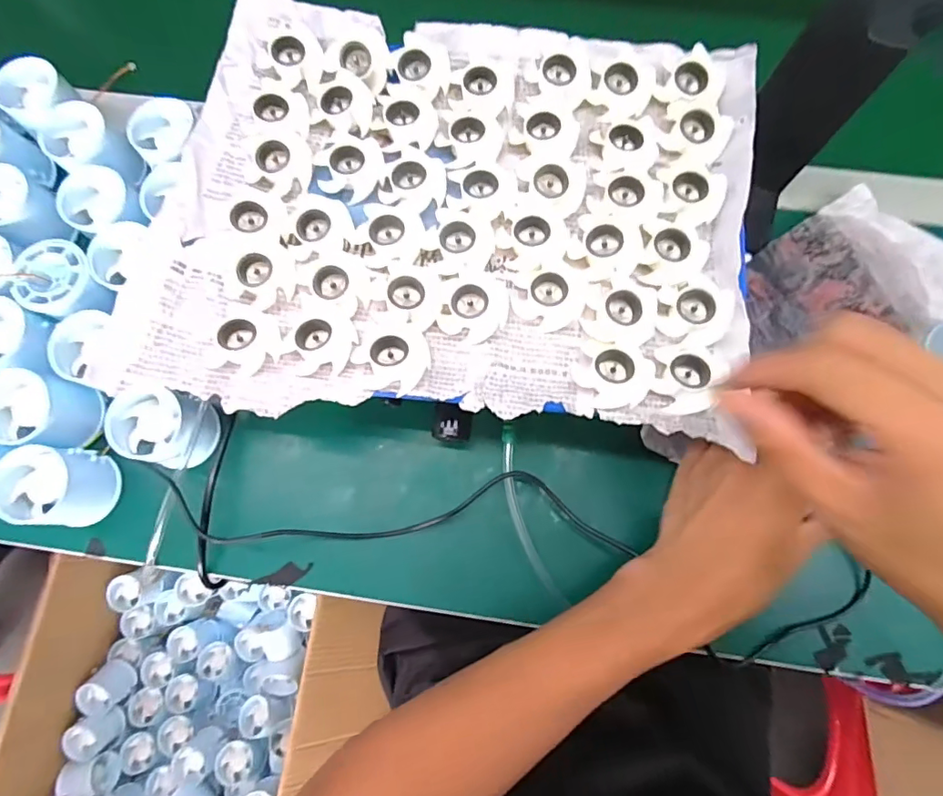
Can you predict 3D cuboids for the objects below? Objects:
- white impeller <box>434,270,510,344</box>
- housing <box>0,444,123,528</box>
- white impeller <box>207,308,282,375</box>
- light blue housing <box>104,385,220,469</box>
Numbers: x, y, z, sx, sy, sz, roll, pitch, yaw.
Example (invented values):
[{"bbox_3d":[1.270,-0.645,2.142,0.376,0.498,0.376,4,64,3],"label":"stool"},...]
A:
[{"bbox_3d":[0.000,-0.059,0.318,0.044,0.015,0.043,0,76,1],"label":"white impeller"},{"bbox_3d":[-0.289,0.063,0.368,0.051,0.053,0.054,3,76,2],"label":"housing"},{"bbox_3d":[-0.139,-0.035,0.312,0.044,0.014,0.038,11,77,4],"label":"white impeller"},{"bbox_3d":[-0.215,0.023,0.373,0.063,0.047,0.053,12,77,4],"label":"light blue housing"}]

